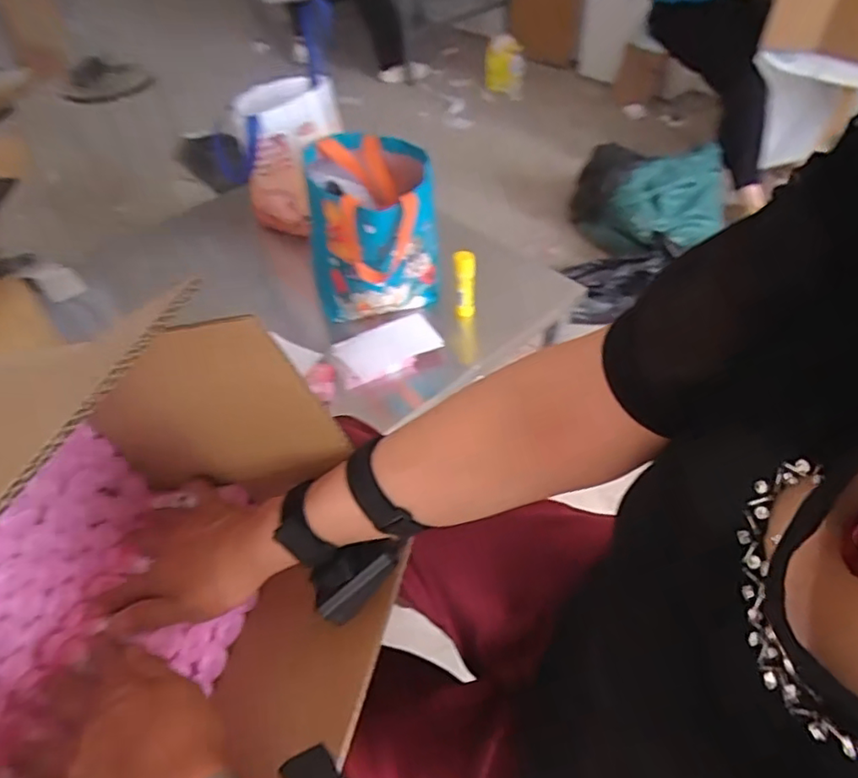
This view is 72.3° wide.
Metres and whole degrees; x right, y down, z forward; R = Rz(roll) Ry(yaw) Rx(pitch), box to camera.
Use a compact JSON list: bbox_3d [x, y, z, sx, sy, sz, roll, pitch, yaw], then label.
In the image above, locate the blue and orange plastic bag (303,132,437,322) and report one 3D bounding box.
[{"bbox_3d":[-0.096,-0.266,0.988,0.203,0.229,0.244,-10,47,-6],"label":"blue and orange plastic bag"}]

